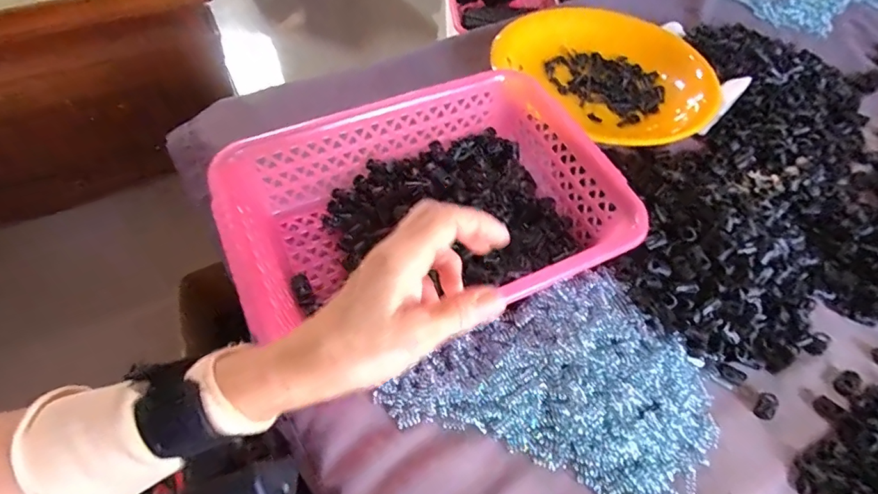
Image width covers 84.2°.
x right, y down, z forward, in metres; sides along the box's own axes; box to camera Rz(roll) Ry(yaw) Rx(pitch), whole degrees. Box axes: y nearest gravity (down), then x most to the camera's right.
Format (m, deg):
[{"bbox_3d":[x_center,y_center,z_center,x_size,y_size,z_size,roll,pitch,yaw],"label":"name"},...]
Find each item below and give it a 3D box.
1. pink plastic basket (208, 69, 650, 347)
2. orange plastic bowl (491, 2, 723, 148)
[{"bbox_3d":[-0.010,-0.028,0.406,0.305,0.064,0.215,-20,62,-16],"label":"pink plastic basket"},{"bbox_3d":[0.192,-0.204,0.554,0.202,0.050,0.247,-33,66,-22],"label":"orange plastic bowl"}]

